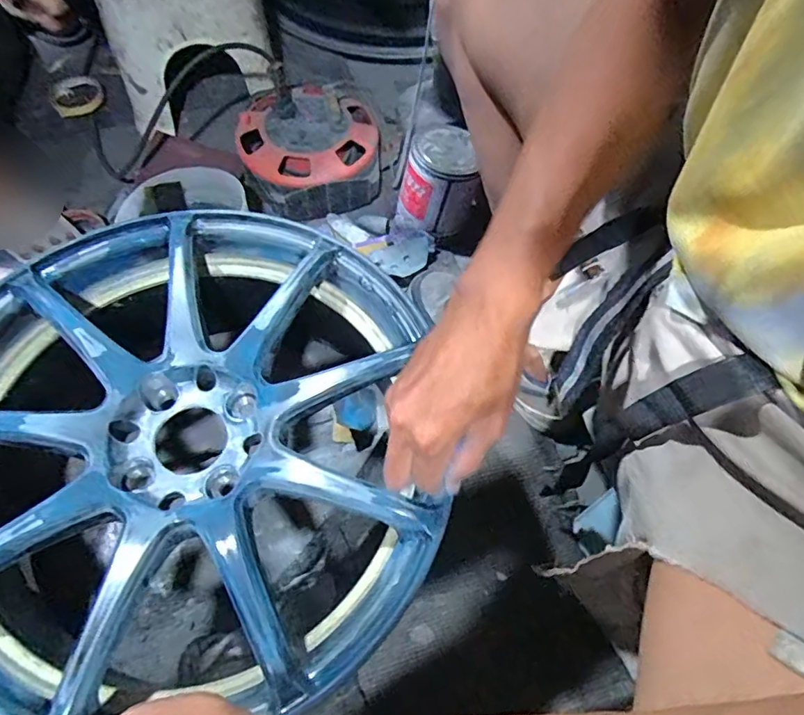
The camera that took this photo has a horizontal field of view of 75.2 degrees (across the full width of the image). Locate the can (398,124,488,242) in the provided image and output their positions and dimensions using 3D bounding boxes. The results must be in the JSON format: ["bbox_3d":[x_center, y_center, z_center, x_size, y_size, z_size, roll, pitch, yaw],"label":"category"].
[{"bbox_3d":[0.056,-0.250,0.754,0.110,0.114,0.108,-37,70,-21],"label":"can"}]

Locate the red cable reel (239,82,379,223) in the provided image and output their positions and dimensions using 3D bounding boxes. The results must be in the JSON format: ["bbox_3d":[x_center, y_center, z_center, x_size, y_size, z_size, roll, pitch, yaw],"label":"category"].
[{"bbox_3d":[-0.139,-0.320,0.790,0.203,0.093,0.218,-8,63,-8],"label":"red cable reel"}]

